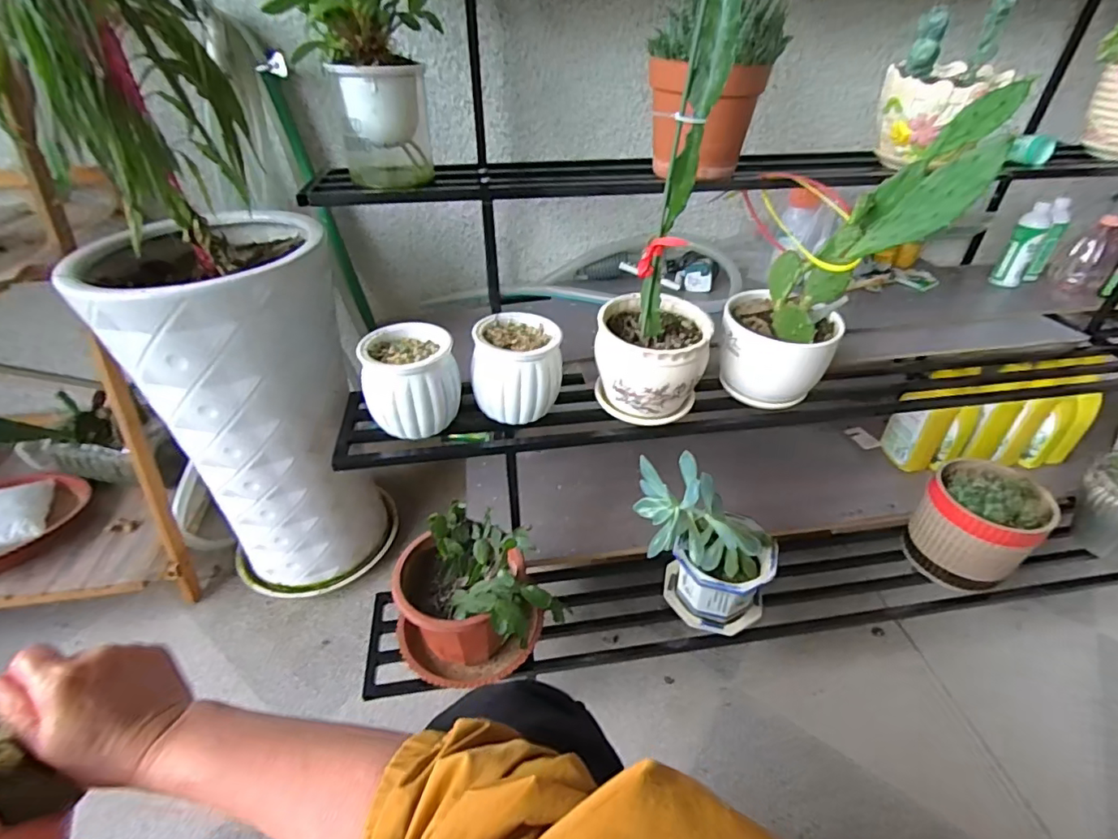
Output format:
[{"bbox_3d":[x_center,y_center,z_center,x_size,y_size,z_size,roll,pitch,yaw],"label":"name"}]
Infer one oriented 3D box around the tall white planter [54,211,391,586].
[{"bbox_3d":[-0.450,-0.014,0.820,0.263,0.507,0.296,-23,44,-27],"label":"tall white planter"}]

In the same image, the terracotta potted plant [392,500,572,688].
[{"bbox_3d":[-0.108,0.221,0.650,0.170,0.146,0.178,-23,44,-27],"label":"terracotta potted plant"}]

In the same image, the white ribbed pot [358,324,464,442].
[{"bbox_3d":[-0.171,-0.050,0.635,0.102,0.094,0.108,1,38,0],"label":"white ribbed pot"}]

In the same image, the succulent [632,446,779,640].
[{"bbox_3d":[0.184,0.152,0.680,0.181,0.216,0.112,11,39,12],"label":"succulent"}]

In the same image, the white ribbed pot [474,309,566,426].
[{"bbox_3d":[-0.049,-0.065,0.653,0.104,0.096,0.103,1,38,0],"label":"white ribbed pot"}]

